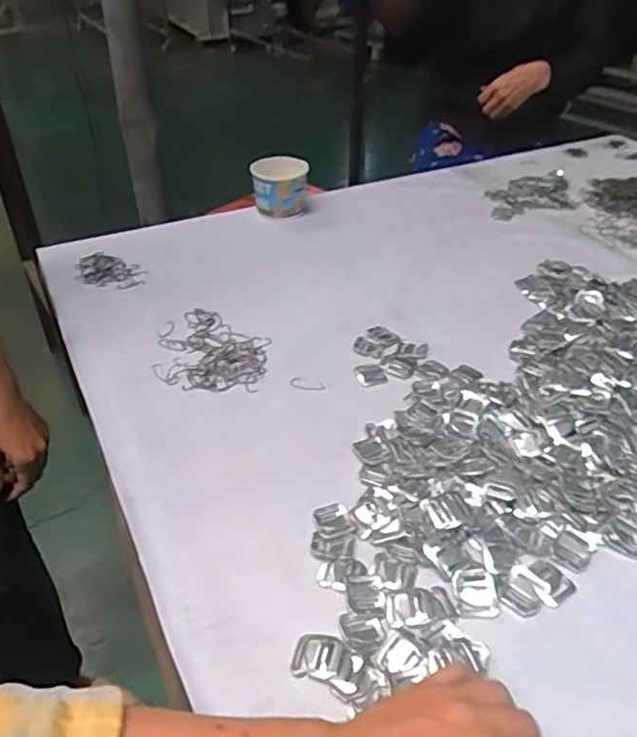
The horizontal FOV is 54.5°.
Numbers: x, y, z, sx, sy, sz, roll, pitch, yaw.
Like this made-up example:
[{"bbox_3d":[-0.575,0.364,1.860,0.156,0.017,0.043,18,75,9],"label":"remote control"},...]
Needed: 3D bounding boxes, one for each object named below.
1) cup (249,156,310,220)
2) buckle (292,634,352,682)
[{"bbox_3d":[-0.062,-0.294,1.006,0.089,0.087,0.082,-1,39,-1],"label":"cup"},{"bbox_3d":[0.002,0.202,0.433,0.040,0.006,0.030,4,39,6],"label":"buckle"}]

